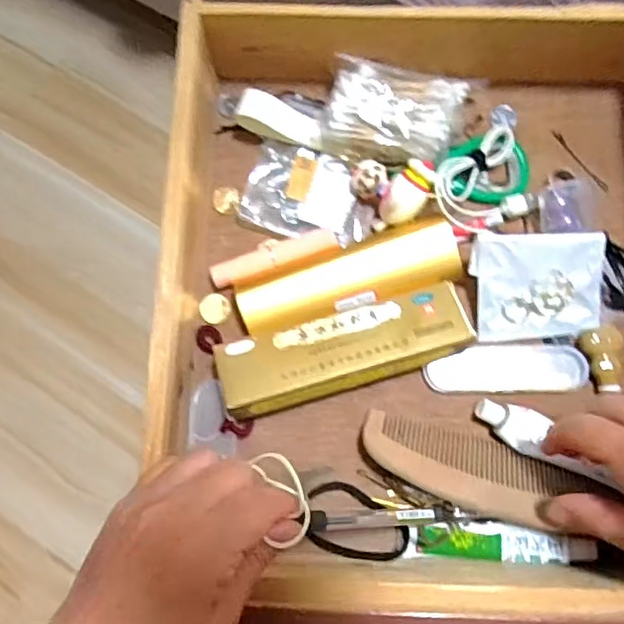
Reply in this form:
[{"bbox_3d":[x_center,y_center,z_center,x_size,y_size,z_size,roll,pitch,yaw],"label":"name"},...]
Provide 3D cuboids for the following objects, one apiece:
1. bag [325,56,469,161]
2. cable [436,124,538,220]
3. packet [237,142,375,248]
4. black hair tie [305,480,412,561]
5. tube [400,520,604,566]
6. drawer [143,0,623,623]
[{"bbox_3d":[0.054,-0.132,0.399,0.086,0.031,0.058,11,74,4],"label":"bag"},{"bbox_3d":[0.110,-0.089,0.399,0.066,0.028,0.056,-14,74,-3],"label":"cable"},{"bbox_3d":[0.000,-0.078,0.413,0.086,0.009,0.062,18,81,0],"label":"packet"},{"bbox_3d":[0.029,0.128,0.371,0.061,0.014,0.042,6,74,2],"label":"black hair tie"},{"bbox_3d":[0.111,0.136,0.357,0.103,0.018,0.022,2,74,2],"label":"tube"},{"bbox_3d":[0.071,-0.007,0.366,0.304,0.086,0.351,2,74,0],"label":"drawer"}]

